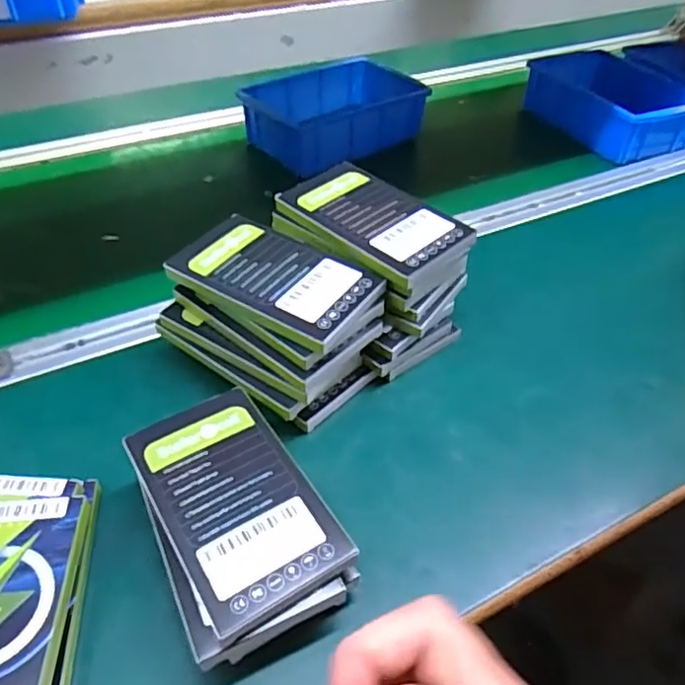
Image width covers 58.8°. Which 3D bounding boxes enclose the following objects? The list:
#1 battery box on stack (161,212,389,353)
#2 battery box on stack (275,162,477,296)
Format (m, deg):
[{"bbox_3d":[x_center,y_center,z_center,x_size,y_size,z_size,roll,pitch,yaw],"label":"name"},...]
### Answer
[{"bbox_3d":[-0.046,-0.043,0.418,0.132,0.015,0.076,26,50,22],"label":"battery box on stack"},{"bbox_3d":[0.021,-0.090,0.451,0.137,0.016,0.084,34,52,29],"label":"battery box on stack"}]

